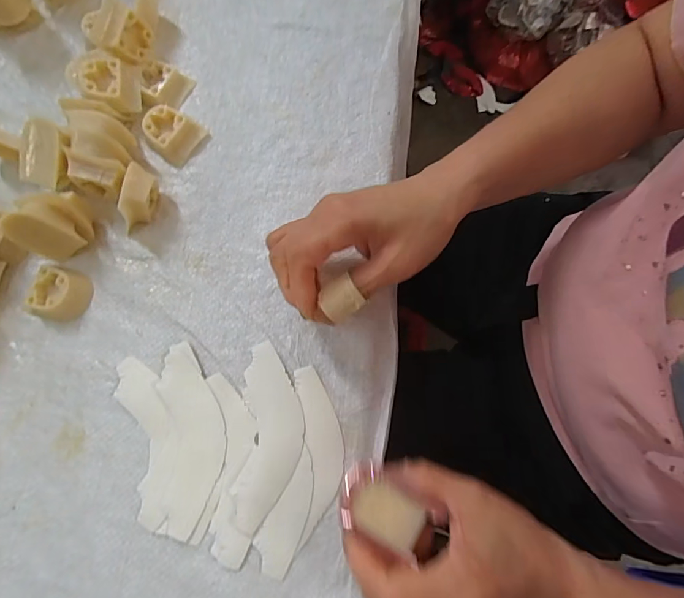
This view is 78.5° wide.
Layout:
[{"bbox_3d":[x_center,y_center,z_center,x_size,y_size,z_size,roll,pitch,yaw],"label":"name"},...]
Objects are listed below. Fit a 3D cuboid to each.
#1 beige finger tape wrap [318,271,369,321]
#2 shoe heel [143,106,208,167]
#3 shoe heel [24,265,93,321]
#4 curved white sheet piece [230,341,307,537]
[{"bbox_3d":[0.000,0.000,0.242,0.022,0.014,0.020,-35,78,-7],"label":"beige finger tape wrap"},{"bbox_3d":[-0.133,-0.131,0.330,0.038,0.020,0.038,37,80,10],"label":"shoe heel"},{"bbox_3d":[-0.203,-0.004,0.302,0.036,0.016,0.037,10,76,4],"label":"shoe heel"},{"bbox_3d":[-0.047,0.090,0.279,0.041,0.004,0.116,2,76,2],"label":"curved white sheet piece"}]

